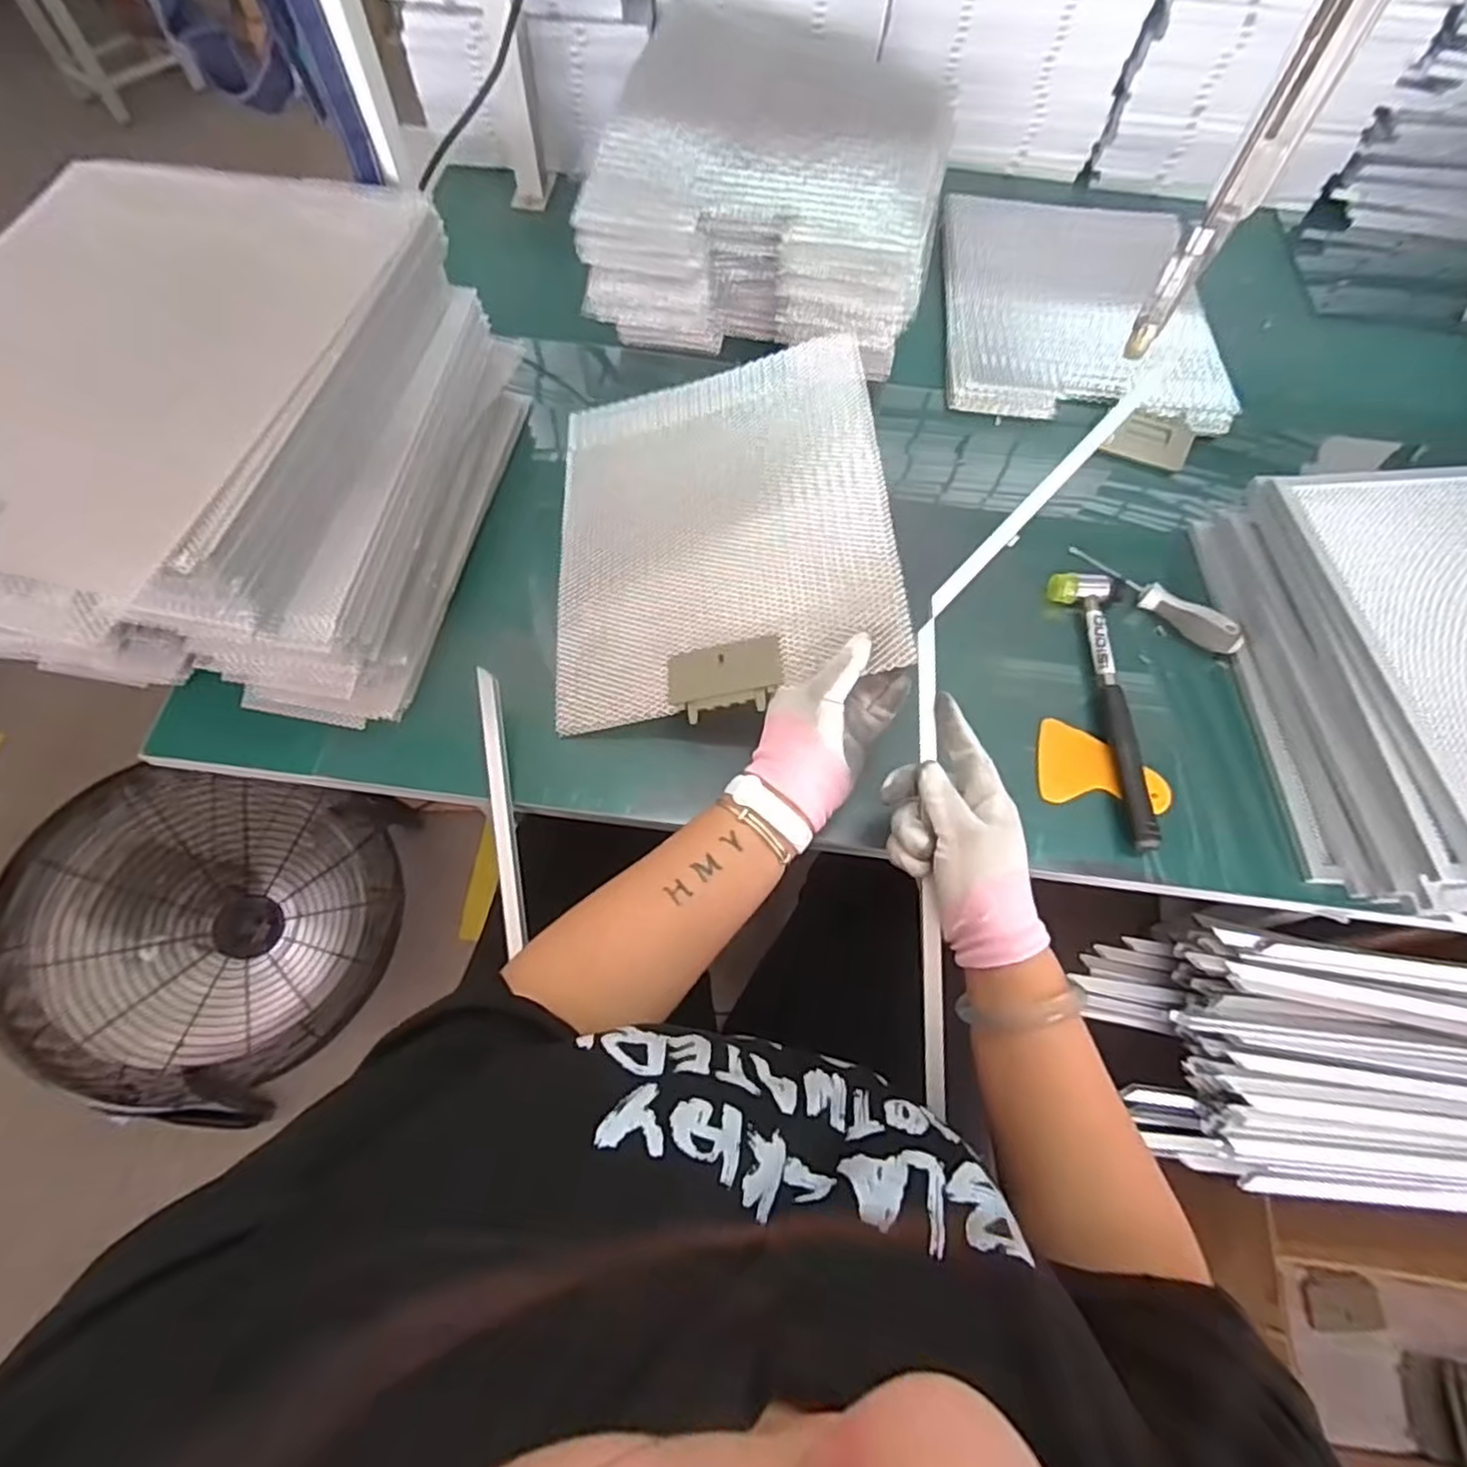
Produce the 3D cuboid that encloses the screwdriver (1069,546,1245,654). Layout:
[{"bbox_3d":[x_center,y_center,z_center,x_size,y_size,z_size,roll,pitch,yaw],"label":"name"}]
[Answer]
[{"bbox_3d":[0.369,-0.119,0.616,0.158,0.027,0.024,33,68,12],"label":"screwdriver"}]

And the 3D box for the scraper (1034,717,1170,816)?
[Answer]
[{"bbox_3d":[0.294,0.030,0.558,0.101,0.011,0.066,12,74,5],"label":"scraper"}]

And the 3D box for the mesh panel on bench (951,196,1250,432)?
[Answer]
[{"bbox_3d":[0.375,-0.488,0.777,0.279,0.026,0.373,6,65,0],"label":"mesh panel on bench"}]

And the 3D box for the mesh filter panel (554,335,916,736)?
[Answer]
[{"bbox_3d":[-0.015,-0.173,0.570,0.266,0.012,0.316,-10,67,13],"label":"mesh filter panel"}]

